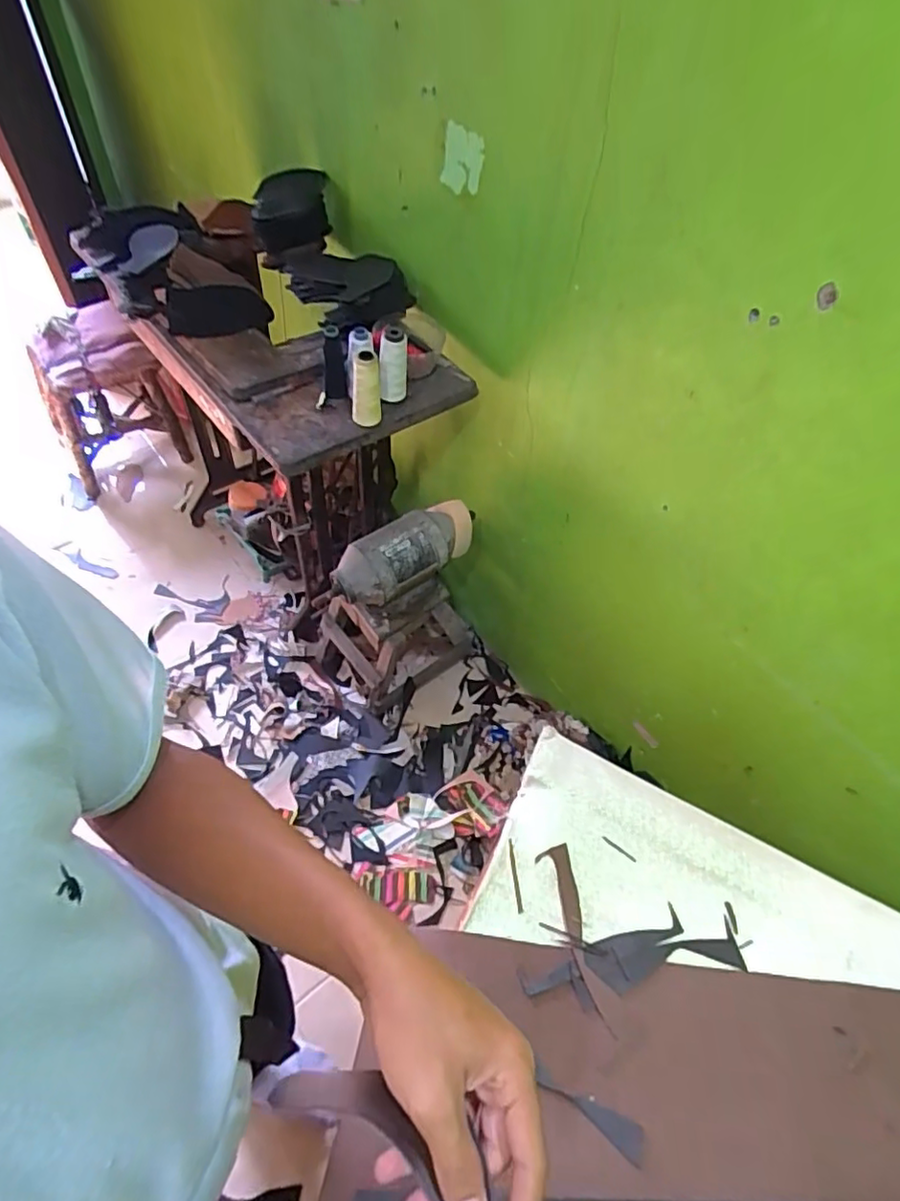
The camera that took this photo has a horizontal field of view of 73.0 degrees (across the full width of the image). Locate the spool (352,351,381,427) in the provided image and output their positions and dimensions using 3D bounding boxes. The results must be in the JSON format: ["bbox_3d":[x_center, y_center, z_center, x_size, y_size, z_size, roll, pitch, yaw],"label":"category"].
[{"bbox_3d":[-0.129,-0.321,0.931,0.045,0.111,0.041,-3,54,-7],"label":"spool"}]

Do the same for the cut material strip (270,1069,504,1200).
[{"bbox_3d":[-0.035,0.275,0.311,0.135,0.016,0.035,6,47,36],"label":"cut material strip"}]

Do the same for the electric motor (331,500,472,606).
[{"bbox_3d":[-0.082,-0.091,1.156,0.290,0.108,0.113,-29,61,-24],"label":"electric motor"}]

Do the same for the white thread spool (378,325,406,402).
[{"bbox_3d":[-0.091,-0.373,0.961,0.043,0.114,0.034,1,53,-4],"label":"white thread spool"}]

